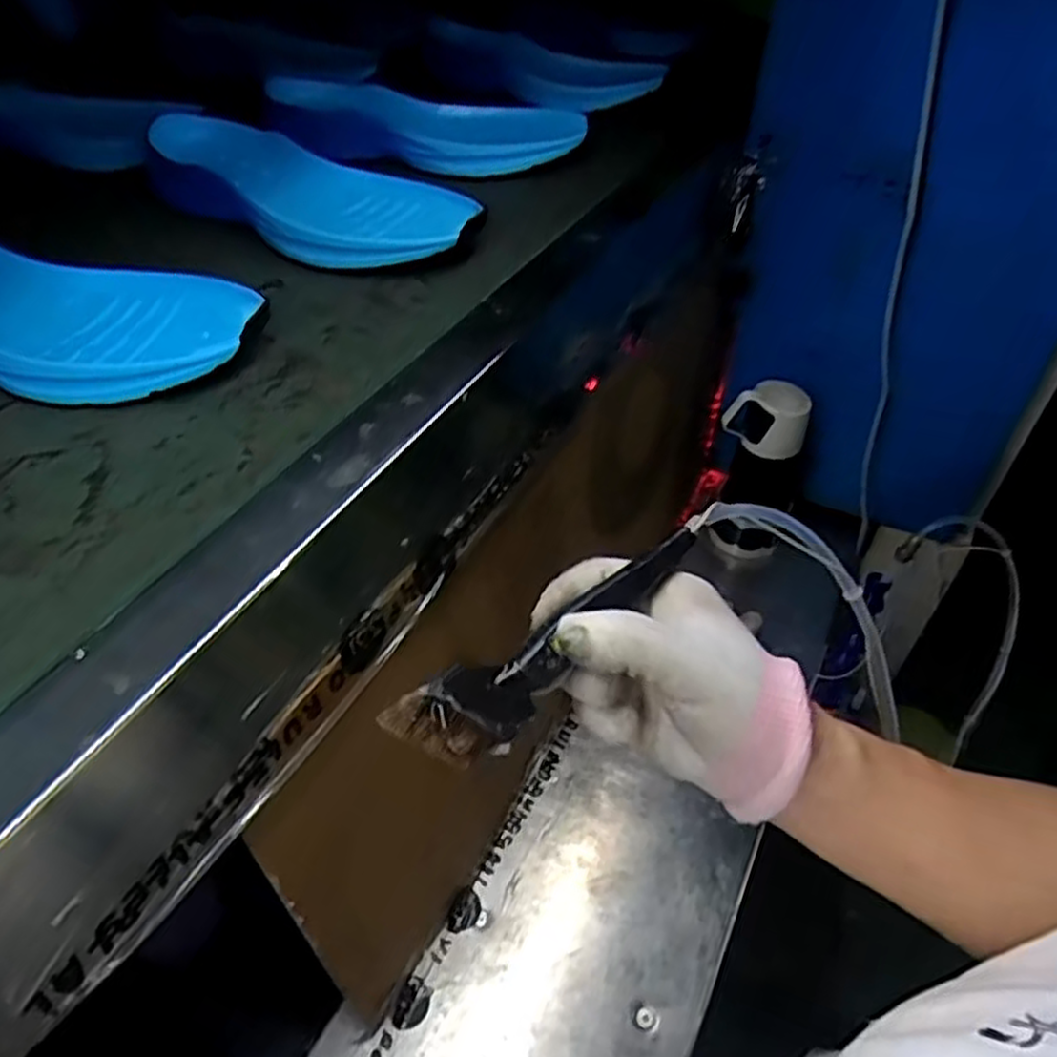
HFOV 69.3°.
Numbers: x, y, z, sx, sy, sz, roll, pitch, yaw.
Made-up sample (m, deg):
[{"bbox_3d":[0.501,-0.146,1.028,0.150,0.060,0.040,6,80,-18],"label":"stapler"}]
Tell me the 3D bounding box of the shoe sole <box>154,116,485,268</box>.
[{"bbox_3d":[-0.156,-0.230,0.527,0.250,0.033,0.097,22,47,20],"label":"shoe sole"}]

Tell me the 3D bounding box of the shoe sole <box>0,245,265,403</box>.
[{"bbox_3d":[-0.273,-0.119,0.418,0.252,0.040,0.101,8,44,6],"label":"shoe sole"}]

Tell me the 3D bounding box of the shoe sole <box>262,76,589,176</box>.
[{"bbox_3d":[-0.089,-0.331,0.619,0.251,0.034,0.078,18,49,13],"label":"shoe sole"}]

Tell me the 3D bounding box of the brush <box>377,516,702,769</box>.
[{"bbox_3d":[0.015,0.041,0.299,0.153,0.024,0.029,-34,57,-30],"label":"brush"}]

